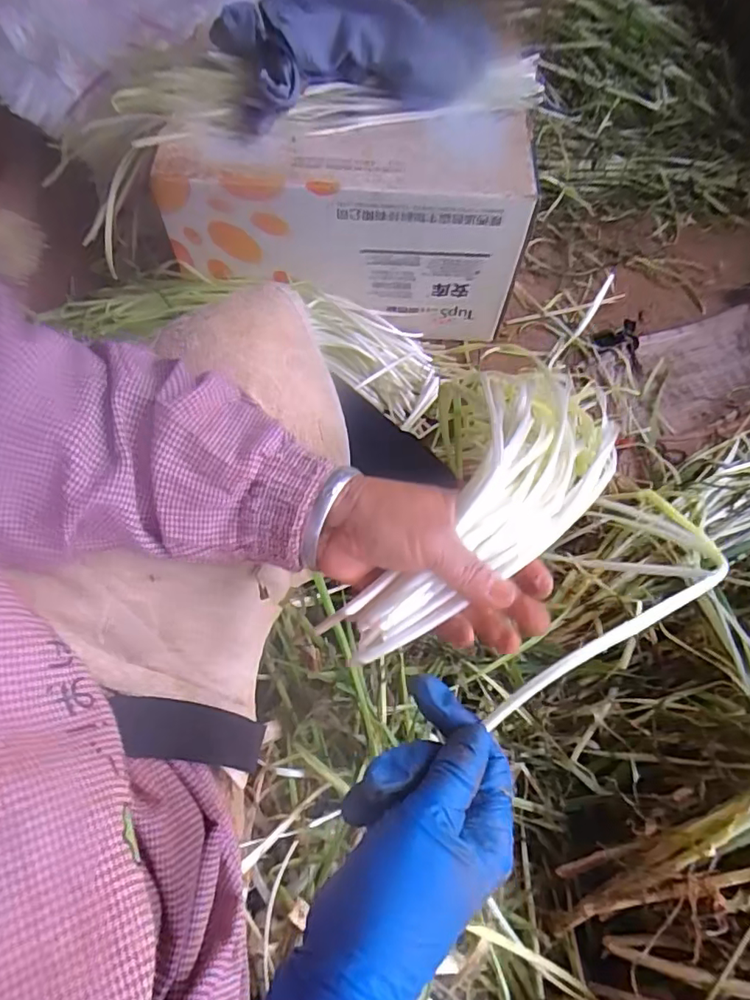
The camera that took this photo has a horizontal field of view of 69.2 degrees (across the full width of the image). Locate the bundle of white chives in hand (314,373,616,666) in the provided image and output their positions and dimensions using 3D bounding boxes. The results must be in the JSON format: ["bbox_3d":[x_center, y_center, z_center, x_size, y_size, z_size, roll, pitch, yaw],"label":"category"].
[{"bbox_3d":[0.069,-0.003,0.310,0.084,0.035,0.234,38,64,14],"label":"bundle of white chives in hand"}]

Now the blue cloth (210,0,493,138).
[{"bbox_3d":[-0.030,-0.542,0.623,0.286,0.094,0.178,-17,67,-11],"label":"blue cloth"}]

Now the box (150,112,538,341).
[{"bbox_3d":[-0.036,-0.357,0.703,0.418,0.213,0.144,-1,65,-2],"label":"box"}]

